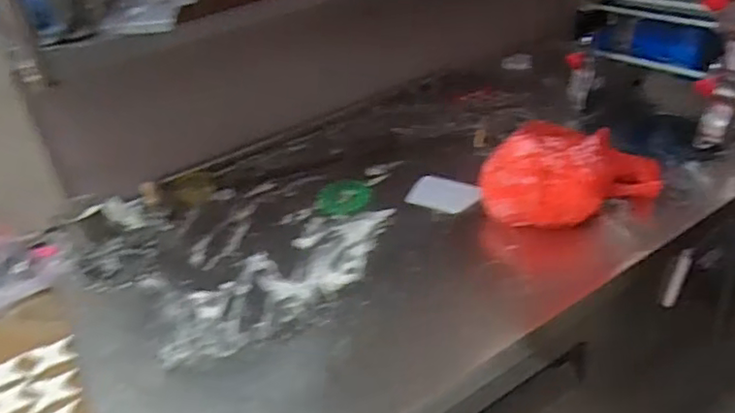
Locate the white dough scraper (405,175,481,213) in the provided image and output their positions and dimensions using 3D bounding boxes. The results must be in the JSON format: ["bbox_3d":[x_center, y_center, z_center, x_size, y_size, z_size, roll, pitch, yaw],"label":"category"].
[{"bbox_3d":[0.148,-0.023,1.201,0.130,0.007,0.116,17,37,28],"label":"white dough scraper"}]

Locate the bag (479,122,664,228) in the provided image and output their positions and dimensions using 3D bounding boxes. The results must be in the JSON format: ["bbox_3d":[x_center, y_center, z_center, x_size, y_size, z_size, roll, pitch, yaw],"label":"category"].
[{"bbox_3d":[0.364,-0.064,1.100,0.337,0.125,0.171,-21,35,-19],"label":"bag"}]

